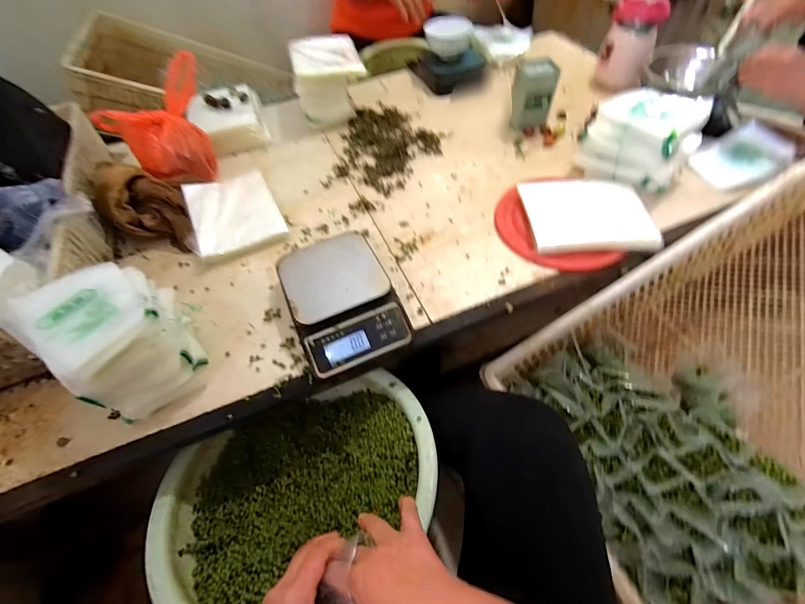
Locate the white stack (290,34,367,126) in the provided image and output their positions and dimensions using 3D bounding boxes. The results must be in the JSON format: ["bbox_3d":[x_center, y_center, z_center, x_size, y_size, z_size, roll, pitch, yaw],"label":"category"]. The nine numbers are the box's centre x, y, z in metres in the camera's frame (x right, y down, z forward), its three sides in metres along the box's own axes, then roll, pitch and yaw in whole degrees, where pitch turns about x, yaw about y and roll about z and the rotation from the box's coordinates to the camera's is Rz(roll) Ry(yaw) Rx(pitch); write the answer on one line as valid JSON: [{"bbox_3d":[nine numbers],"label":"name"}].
[{"bbox_3d":[-0.171,-0.520,0.878,0.156,0.136,0.164,-14,55,-6],"label":"white stack"}]

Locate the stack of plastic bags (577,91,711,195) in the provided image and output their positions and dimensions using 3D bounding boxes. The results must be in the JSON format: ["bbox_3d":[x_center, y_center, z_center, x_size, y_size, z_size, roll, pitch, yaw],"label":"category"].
[{"bbox_3d":[0.433,-0.299,0.687,0.176,0.125,0.129,27,61,21],"label":"stack of plastic bags"}]

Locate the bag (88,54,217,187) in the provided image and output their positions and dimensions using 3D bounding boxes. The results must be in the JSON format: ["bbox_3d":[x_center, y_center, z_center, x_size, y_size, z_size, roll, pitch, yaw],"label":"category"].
[{"bbox_3d":[-0.462,-0.340,0.748,0.140,0.173,0.190,-7,55,-1],"label":"bag"}]

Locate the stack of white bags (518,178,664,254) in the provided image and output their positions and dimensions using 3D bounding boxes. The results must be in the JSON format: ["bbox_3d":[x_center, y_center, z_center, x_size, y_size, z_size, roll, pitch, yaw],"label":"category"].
[{"bbox_3d":[0.317,-0.151,0.651,0.200,0.027,0.156,-2,55,3],"label":"stack of white bags"}]

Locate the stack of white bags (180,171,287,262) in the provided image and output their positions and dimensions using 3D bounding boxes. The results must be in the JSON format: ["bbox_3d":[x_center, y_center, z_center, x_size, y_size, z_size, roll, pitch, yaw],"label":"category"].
[{"bbox_3d":[-0.316,-0.166,0.698,0.153,0.038,0.195,-25,57,-13],"label":"stack of white bags"}]

